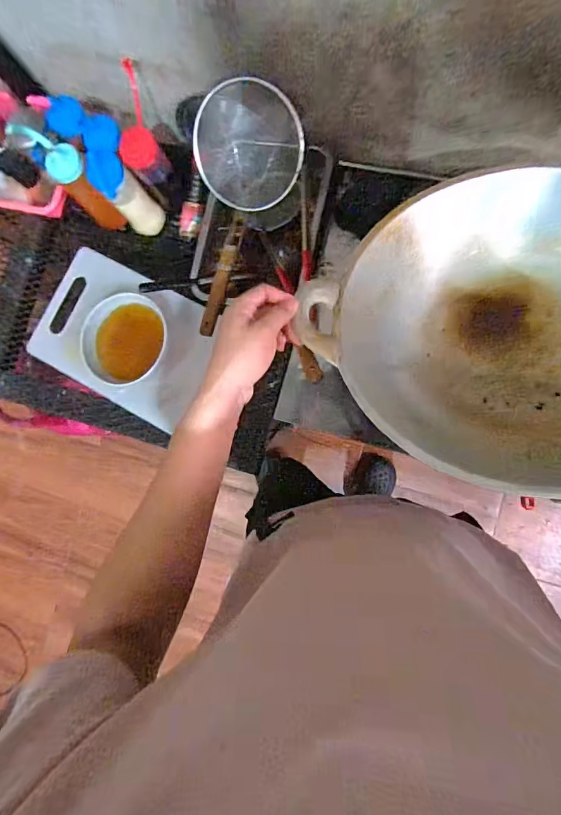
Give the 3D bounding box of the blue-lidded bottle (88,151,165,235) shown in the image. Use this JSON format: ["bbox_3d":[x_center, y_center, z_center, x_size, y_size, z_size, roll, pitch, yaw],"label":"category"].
[{"bbox_3d":[-0.269,-0.374,0.723,0.064,0.168,0.054,-40,82,5],"label":"blue-lidded bottle"}]

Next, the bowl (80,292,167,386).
[{"bbox_3d":[-0.299,-0.133,0.782,0.166,0.061,0.147,-39,82,5],"label":"bowl"}]

